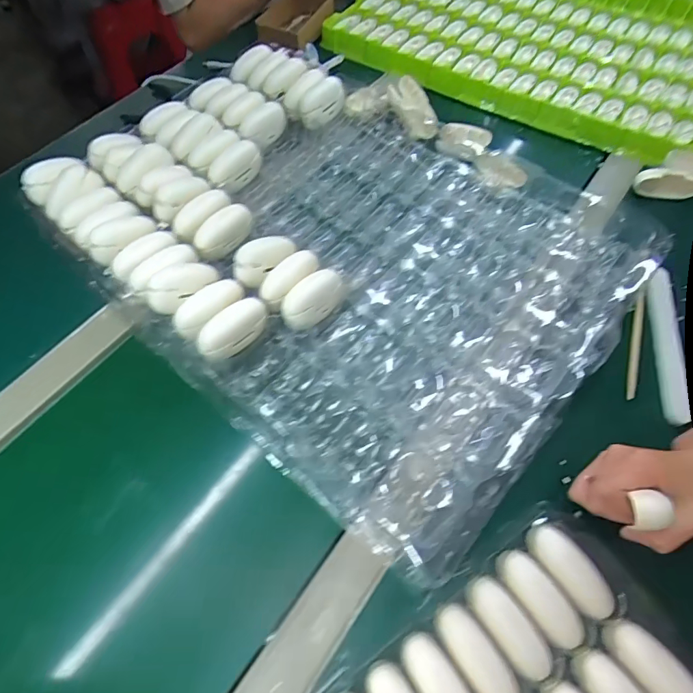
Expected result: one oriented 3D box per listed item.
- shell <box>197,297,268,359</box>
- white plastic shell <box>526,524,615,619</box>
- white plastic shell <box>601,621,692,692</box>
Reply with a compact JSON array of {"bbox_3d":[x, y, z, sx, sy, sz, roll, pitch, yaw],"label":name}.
[{"bbox_3d":[-0.104,-0.016,0.384,0.069,0.024,0.040,-45,112,-22],"label":"shell"},{"bbox_3d":[0.166,0.167,0.311,0.028,0.013,0.069,-31,65,-14],"label":"white plastic shell"},{"bbox_3d":[0.208,0.219,0.279,0.026,0.015,0.066,-37,66,-16],"label":"white plastic shell"}]

